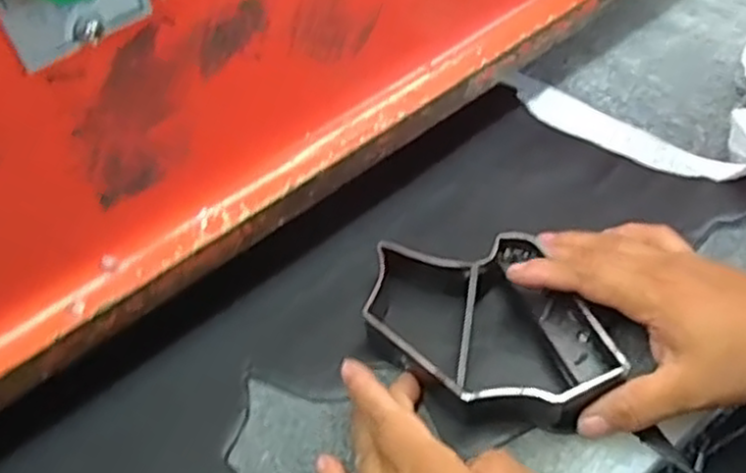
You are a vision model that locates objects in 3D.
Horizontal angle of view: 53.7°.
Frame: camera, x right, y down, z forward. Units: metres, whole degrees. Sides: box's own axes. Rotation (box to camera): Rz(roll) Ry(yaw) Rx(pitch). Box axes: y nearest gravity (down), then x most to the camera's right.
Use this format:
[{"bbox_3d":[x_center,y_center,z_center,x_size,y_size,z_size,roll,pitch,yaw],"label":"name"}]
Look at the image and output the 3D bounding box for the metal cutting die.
[{"bbox_3d":[0.066,0.051,0.423,0.149,0.042,0.103,29,60,23],"label":"metal cutting die"}]

